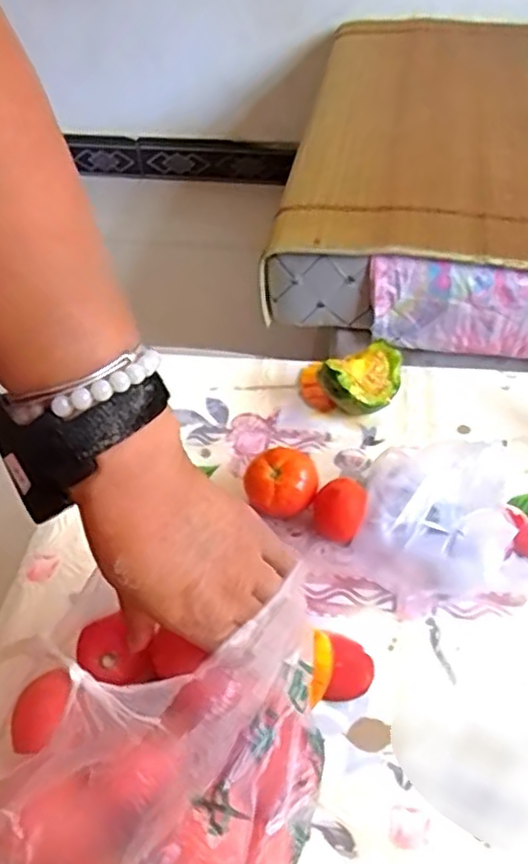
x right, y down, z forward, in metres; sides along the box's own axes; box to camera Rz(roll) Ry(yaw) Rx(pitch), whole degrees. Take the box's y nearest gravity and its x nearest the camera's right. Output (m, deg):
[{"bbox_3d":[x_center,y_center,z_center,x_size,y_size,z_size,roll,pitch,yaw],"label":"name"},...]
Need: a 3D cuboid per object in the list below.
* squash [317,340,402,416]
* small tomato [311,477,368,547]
[{"bbox_3d":[0.090,-0.048,0.638,0.072,0.061,0.068,7,49,10],"label":"squash"},{"bbox_3d":[0.061,0.064,0.550,0.041,0.046,0.046,7,49,10],"label":"small tomato"}]

